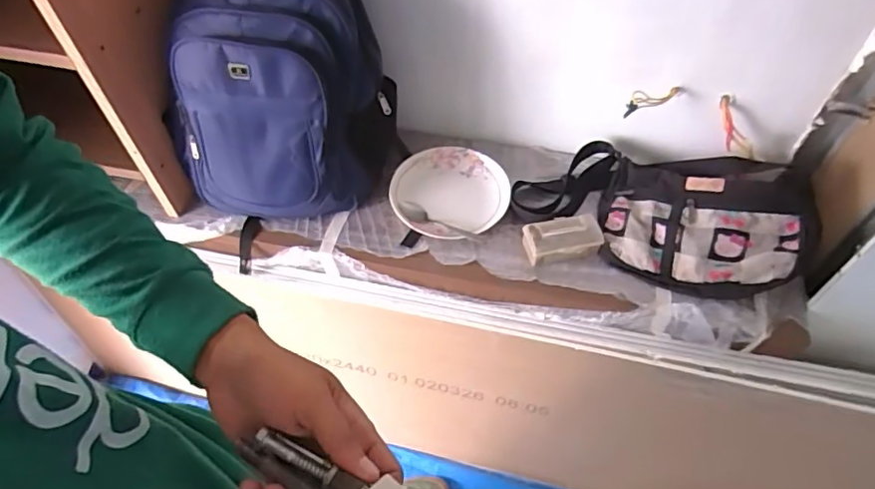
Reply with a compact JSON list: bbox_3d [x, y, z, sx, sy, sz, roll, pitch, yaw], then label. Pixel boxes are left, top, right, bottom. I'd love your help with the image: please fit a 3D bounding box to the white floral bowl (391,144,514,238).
[{"bbox_3d":[0.023,-0.097,1.035,0.214,0.025,0.205,-2,53,-1],"label":"white floral bowl"}]

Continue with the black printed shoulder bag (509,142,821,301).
[{"bbox_3d":[0.388,-0.077,0.967,0.474,0.119,0.259,24,57,18],"label":"black printed shoulder bag"}]

